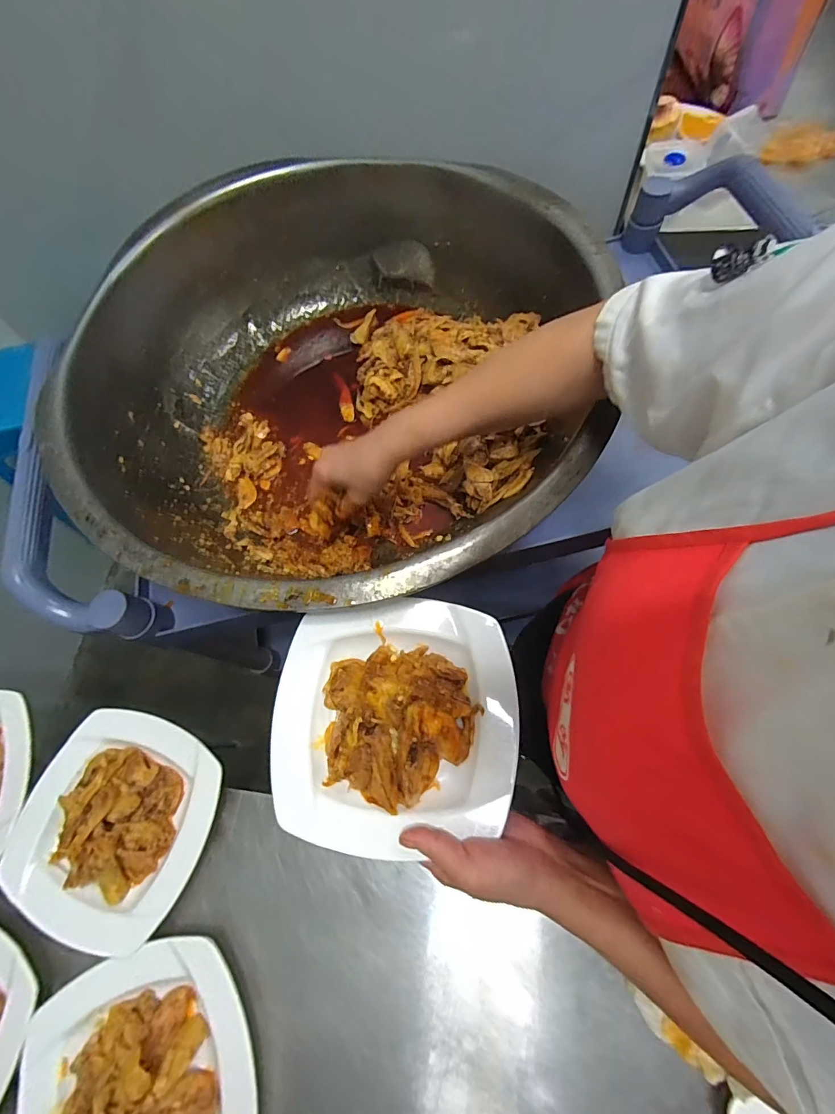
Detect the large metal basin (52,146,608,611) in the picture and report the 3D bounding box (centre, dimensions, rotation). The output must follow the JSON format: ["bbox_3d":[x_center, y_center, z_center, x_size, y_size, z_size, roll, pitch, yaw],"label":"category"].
[{"bbox_3d":[-0.089,-0.211,0.537,0.568,0.182,0.577,0,70,0],"label":"large metal basin"}]

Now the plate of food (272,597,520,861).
[{"bbox_3d":[-0.019,0.133,0.368,0.200,0.049,0.195,0,70,0],"label":"plate of food"}]

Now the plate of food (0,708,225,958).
[{"bbox_3d":[-0.323,0.272,0.454,0.201,0.059,0.201,0,67,-1],"label":"plate of food"}]

